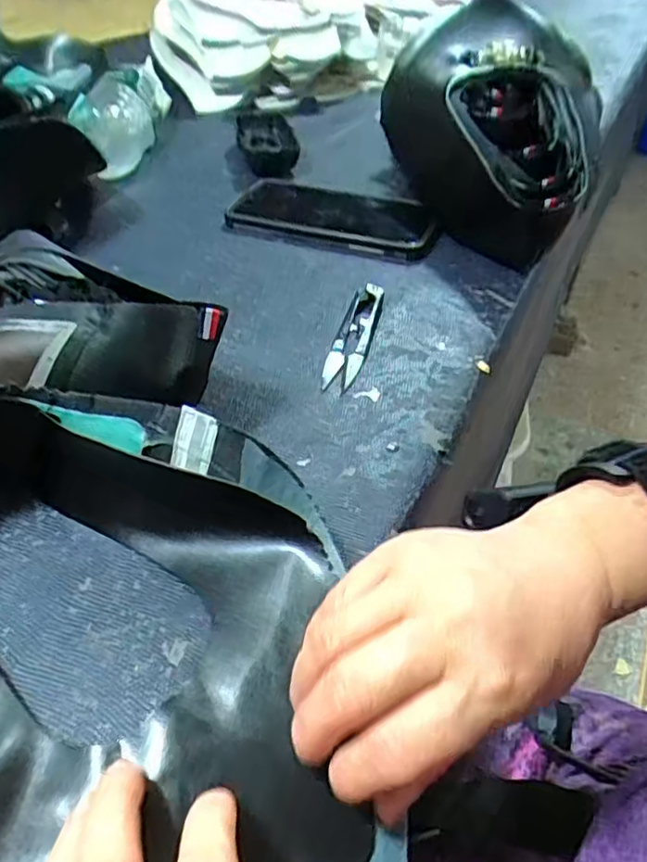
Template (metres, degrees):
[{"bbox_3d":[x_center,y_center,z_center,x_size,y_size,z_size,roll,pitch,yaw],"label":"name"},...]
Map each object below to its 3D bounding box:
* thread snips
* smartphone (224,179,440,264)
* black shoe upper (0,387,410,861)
[{"bbox_3d":[0.018,-0.061,0.394,0.022,0.013,0.093,11,44,10],"label":"thread snips"},{"bbox_3d":[0.011,-0.174,0.512,0.164,0.014,0.087,15,45,15],"label":"smartphone"},{"bbox_3d":[-0.093,0.066,0.228,0.244,0.068,0.163,13,45,13],"label":"black shoe upper"}]

